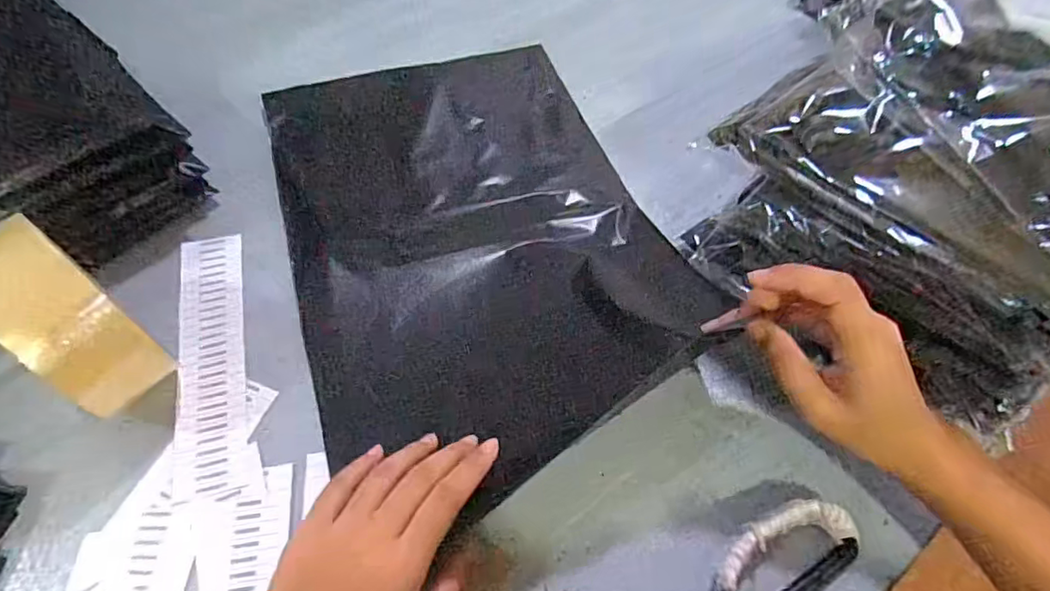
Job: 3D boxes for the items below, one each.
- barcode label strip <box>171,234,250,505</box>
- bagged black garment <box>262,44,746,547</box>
[{"bbox_3d":[-0.219,0.039,0.399,0.044,0.004,0.202,-13,59,-10],"label":"barcode label strip"},{"bbox_3d":[-0.042,-0.054,0.450,0.278,0.027,0.389,-19,60,-14],"label":"bagged black garment"}]

